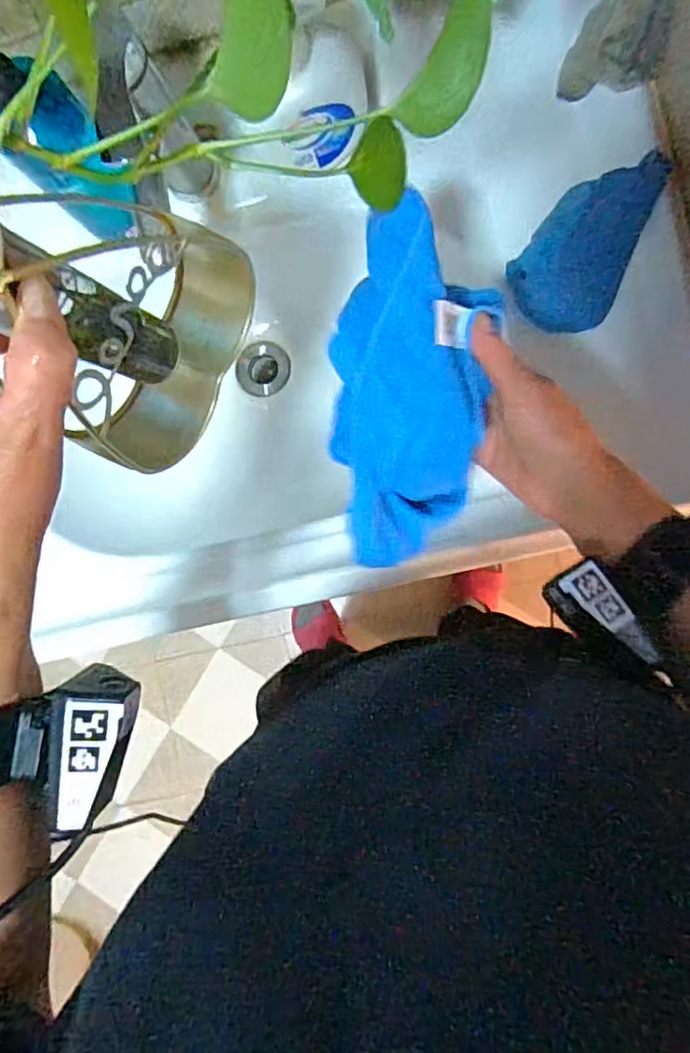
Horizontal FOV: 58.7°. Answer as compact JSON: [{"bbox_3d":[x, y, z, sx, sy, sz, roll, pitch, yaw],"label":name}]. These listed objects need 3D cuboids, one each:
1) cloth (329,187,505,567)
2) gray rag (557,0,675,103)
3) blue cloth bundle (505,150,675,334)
[{"bbox_3d":[0.043,-0.083,0.419,0.100,0.062,0.235,3,110,5],"label":"cloth"},{"bbox_3d":[0.214,-0.386,0.486,0.068,0.052,0.064,4,92,5],"label":"gray rag"},{"bbox_3d":[0.208,-0.236,0.513,0.089,0.030,0.146,41,95,3],"label":"blue cloth bundle"}]

